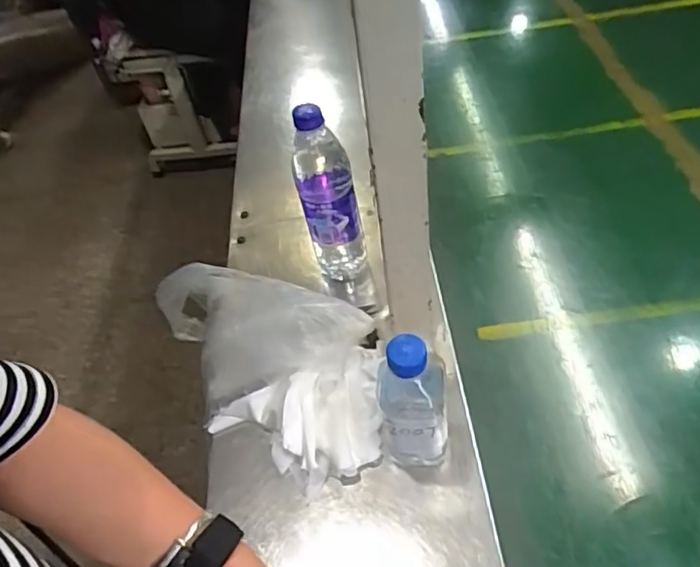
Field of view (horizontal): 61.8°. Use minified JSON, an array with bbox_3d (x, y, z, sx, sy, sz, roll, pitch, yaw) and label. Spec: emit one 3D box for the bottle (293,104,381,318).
[{"bbox_3d":[-0.018,-0.070,0.666,0.068,0.281,0.060,-8,49,4],"label":"bottle"}]

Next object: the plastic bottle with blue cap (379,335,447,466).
[{"bbox_3d":[0.057,0.104,0.516,0.060,0.163,0.058,-6,48,6],"label":"plastic bottle with blue cap"}]

